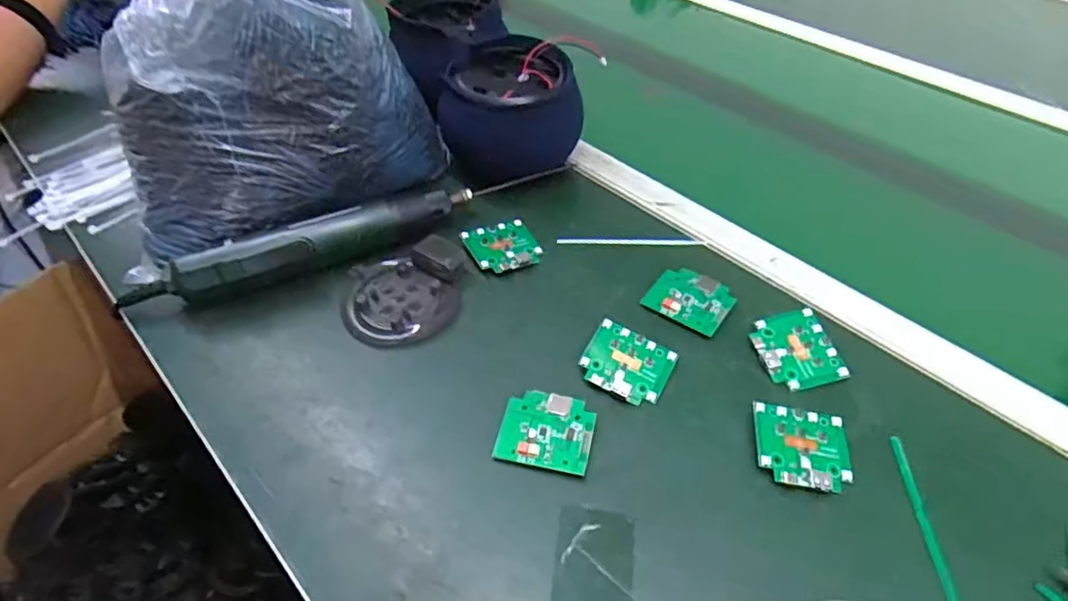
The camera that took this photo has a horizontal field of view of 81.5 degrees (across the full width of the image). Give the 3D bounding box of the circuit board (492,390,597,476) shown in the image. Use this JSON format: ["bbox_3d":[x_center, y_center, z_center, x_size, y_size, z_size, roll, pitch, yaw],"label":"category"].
[{"bbox_3d":[0.008,0.084,0.402,0.059,0.010,0.051,10,47,9],"label":"circuit board"}]

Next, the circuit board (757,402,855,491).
[{"bbox_3d":[0.171,0.093,0.393,0.059,0.004,0.054,9,51,-2],"label":"circuit board"}]

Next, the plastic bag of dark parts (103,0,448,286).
[{"bbox_3d":[-0.210,-0.156,0.509,0.254,0.211,0.137,-8,47,-8],"label":"plastic bag of dark parts"}]

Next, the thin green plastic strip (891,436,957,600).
[{"bbox_3d":[0.229,0.127,0.364,0.007,0.008,0.106,4,46,4],"label":"thin green plastic strip"}]

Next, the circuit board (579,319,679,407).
[{"bbox_3d":[0.066,0.045,0.440,0.060,0.004,0.053,28,57,12],"label":"circuit board"}]

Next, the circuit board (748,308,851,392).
[{"bbox_3d":[0.189,0.035,0.447,0.055,0.005,0.061,-15,56,-6],"label":"circuit board"}]

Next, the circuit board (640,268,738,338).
[{"bbox_3d":[0.122,-0.001,0.486,0.061,0.012,0.055,29,53,25],"label":"circuit board"}]

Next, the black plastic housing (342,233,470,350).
[{"bbox_3d":[-0.097,-0.007,0.489,0.103,0.027,0.082,-23,50,-20],"label":"black plastic housing"}]

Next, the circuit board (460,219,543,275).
[{"bbox_3d":[-0.026,-0.046,0.528,0.060,0.004,0.052,-16,55,-30],"label":"circuit board"}]

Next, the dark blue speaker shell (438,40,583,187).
[{"bbox_3d":[-0.025,-0.171,0.598,0.126,0.103,0.099,-23,50,-20],"label":"dark blue speaker shell"}]

